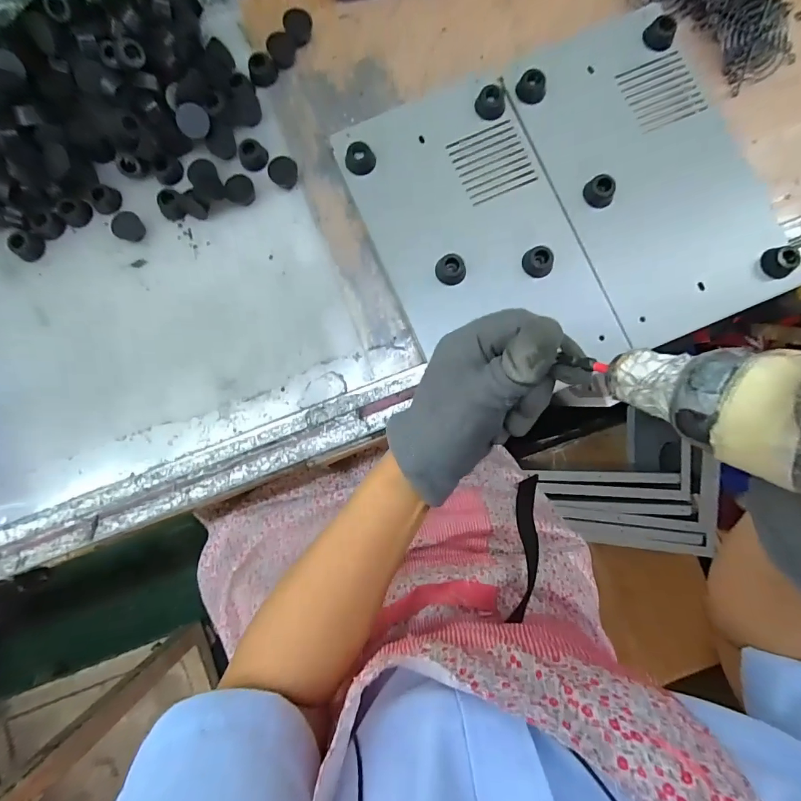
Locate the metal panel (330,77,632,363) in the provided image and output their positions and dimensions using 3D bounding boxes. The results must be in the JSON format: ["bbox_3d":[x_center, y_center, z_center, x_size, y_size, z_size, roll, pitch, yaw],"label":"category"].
[{"bbox_3d":[0.062,-0.133,0.345,0.154,0.024,0.249,-24,87,0],"label":"metal panel"}]

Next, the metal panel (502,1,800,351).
[{"bbox_3d":[0.211,-0.189,0.346,0.163,0.022,0.257,-23,87,0],"label":"metal panel"}]

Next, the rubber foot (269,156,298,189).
[{"bbox_3d":[-0.100,-0.196,0.356,0.024,0.009,0.024,12,110,-30],"label":"rubber foot"}]

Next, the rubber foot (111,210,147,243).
[{"bbox_3d":[-0.234,-0.150,0.357,0.018,0.017,0.023,32,88,2],"label":"rubber foot"}]

